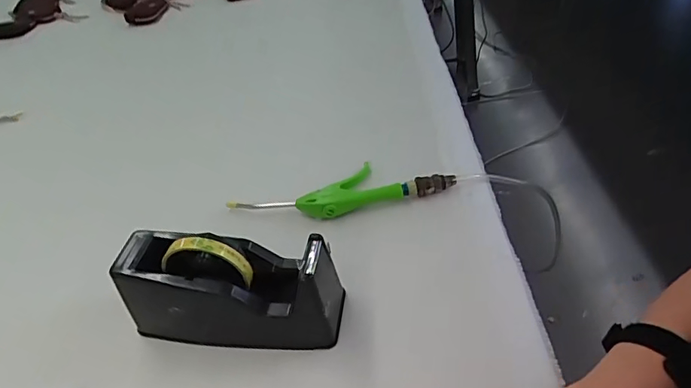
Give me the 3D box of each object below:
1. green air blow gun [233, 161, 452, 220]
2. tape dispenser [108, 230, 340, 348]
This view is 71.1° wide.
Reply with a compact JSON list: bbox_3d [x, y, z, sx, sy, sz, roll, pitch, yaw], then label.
[{"bbox_3d":[-0.007,-0.007,0.603,0.268,0.027,0.077,-14,40,-5],"label":"green air blow gun"},{"bbox_3d":[-0.107,0.088,0.462,0.205,0.110,0.072,-1,41,10],"label":"tape dispenser"}]

